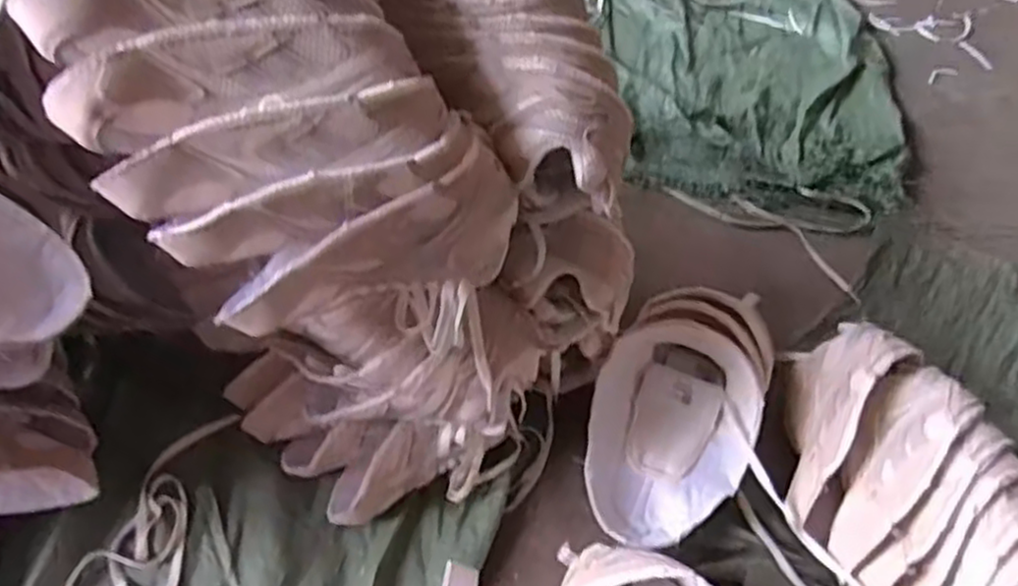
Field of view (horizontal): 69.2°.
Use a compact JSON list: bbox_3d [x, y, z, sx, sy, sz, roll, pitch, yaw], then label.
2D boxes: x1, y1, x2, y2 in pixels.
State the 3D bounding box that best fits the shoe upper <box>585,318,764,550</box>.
[{"bbox_3d":[0.166,0.141,0.763,0.156,0.076,0.236,15,54,11],"label":"shoe upper"}]

